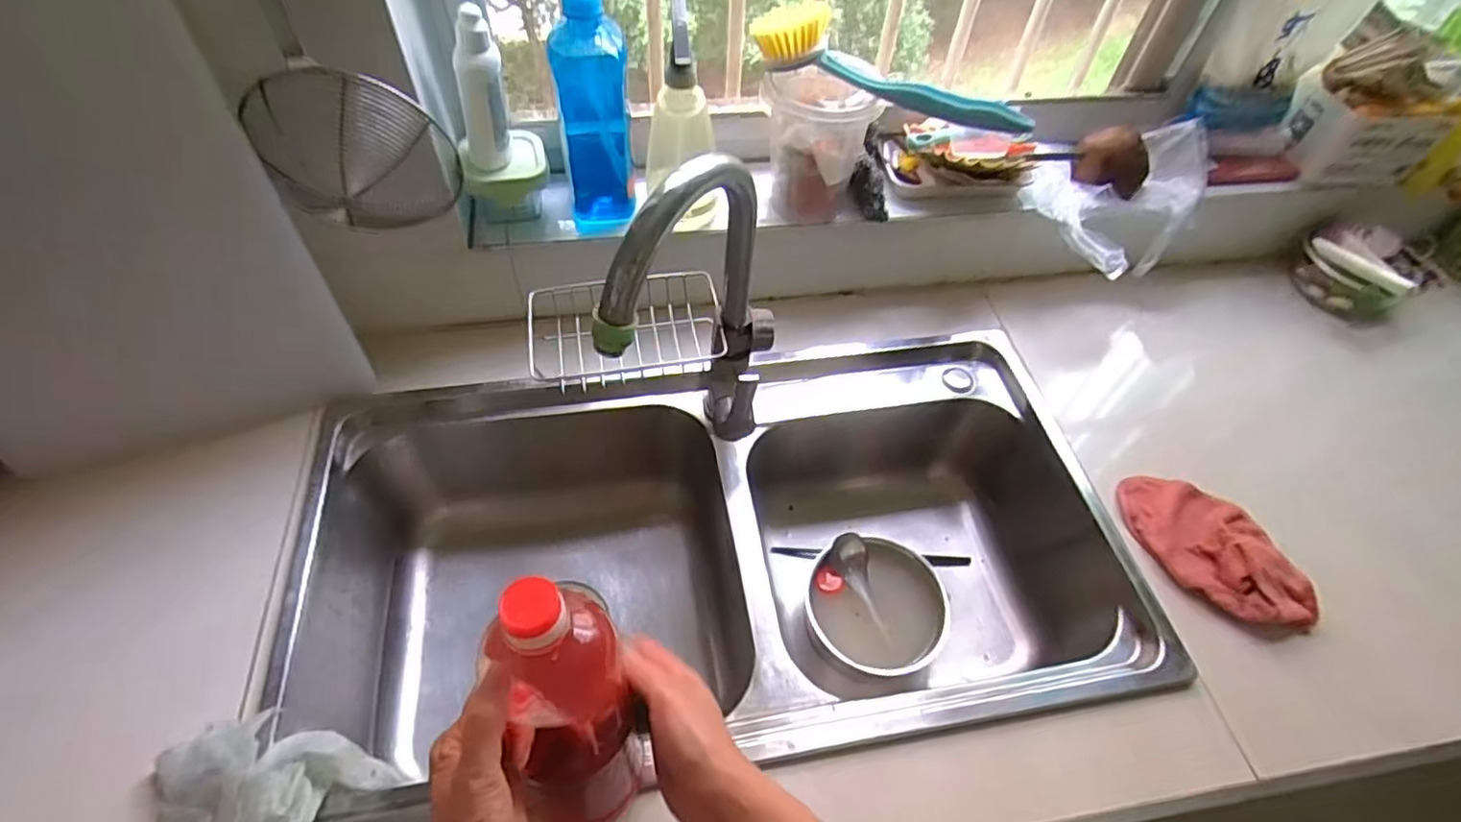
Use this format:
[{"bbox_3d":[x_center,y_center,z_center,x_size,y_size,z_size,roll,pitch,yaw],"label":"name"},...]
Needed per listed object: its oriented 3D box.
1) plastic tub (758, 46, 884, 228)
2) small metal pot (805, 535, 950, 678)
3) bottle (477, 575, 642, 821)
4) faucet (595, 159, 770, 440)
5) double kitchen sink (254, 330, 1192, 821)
[{"bbox_3d":[0.095,-0.293,0.729,0.114,0.163,0.092,2,54,-2],"label":"plastic tub"},{"bbox_3d":[0.166,0.223,0.757,0.155,0.063,0.143,2,54,-2],"label":"small metal pot"},{"bbox_3d":[-0.102,0.197,0.420,0.074,0.239,0.068,-6,36,-8],"label":"bottle"},{"bbox_3d":[-0.017,-0.061,0.542,0.066,0.298,0.196,25,57,14],"label":"faucet"},{"bbox_3d":[-0.018,0.167,0.732,0.771,0.214,0.420,-6,55,-8],"label":"double kitchen sink"}]

